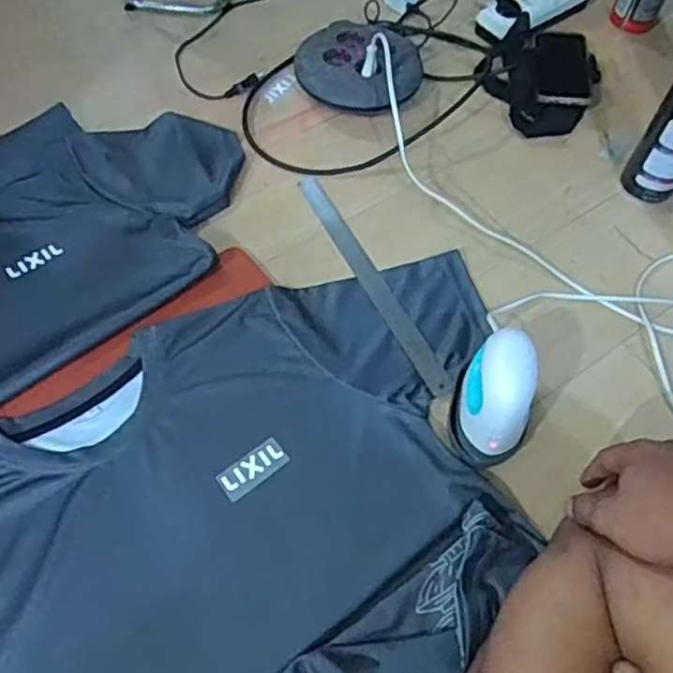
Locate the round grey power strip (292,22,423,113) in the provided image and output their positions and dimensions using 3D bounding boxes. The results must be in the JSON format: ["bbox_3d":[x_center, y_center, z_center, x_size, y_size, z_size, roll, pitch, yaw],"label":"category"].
[{"bbox_3d":[0.032,-0.352,0.887,0.163,0.031,0.176,0,58,-1],"label":"round grey power strip"}]

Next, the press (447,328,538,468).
[{"bbox_3d":[0.142,0.059,0.628,0.061,0.108,0.102,11,59,3],"label":"press"}]

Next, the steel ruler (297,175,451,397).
[{"bbox_3d":[0.038,-0.067,0.762,0.027,0.009,0.319,-23,63,-16],"label":"steel ruler"}]

